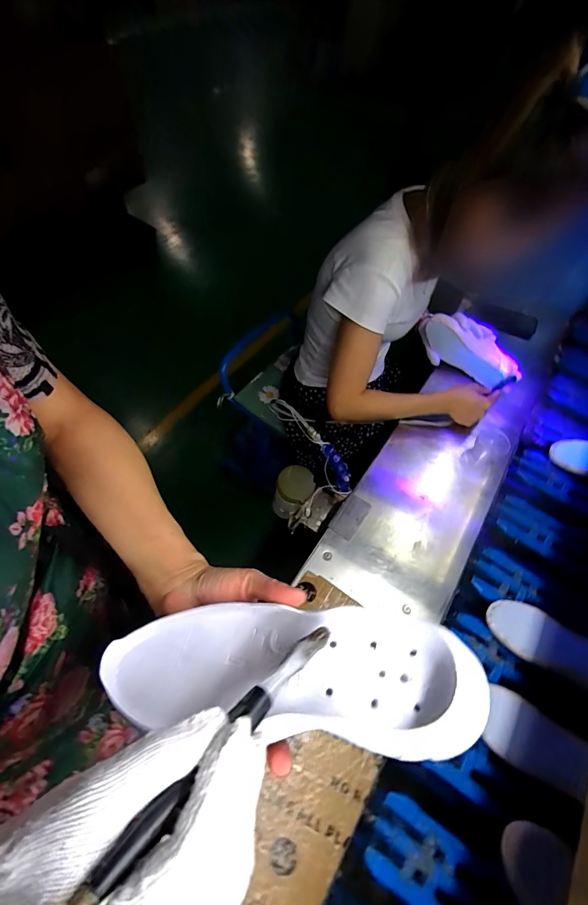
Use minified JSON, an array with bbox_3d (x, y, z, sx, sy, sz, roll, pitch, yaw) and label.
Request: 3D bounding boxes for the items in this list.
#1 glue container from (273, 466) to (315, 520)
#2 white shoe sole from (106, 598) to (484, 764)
[{"bbox_3d":[0.003,0.083,0.767,0.066,0.100,0.073,27,62,16],"label":"glue container"},{"bbox_3d":[0.000,0.138,0.248,0.221,0.038,0.075,-3,57,15],"label":"white shoe sole"}]

